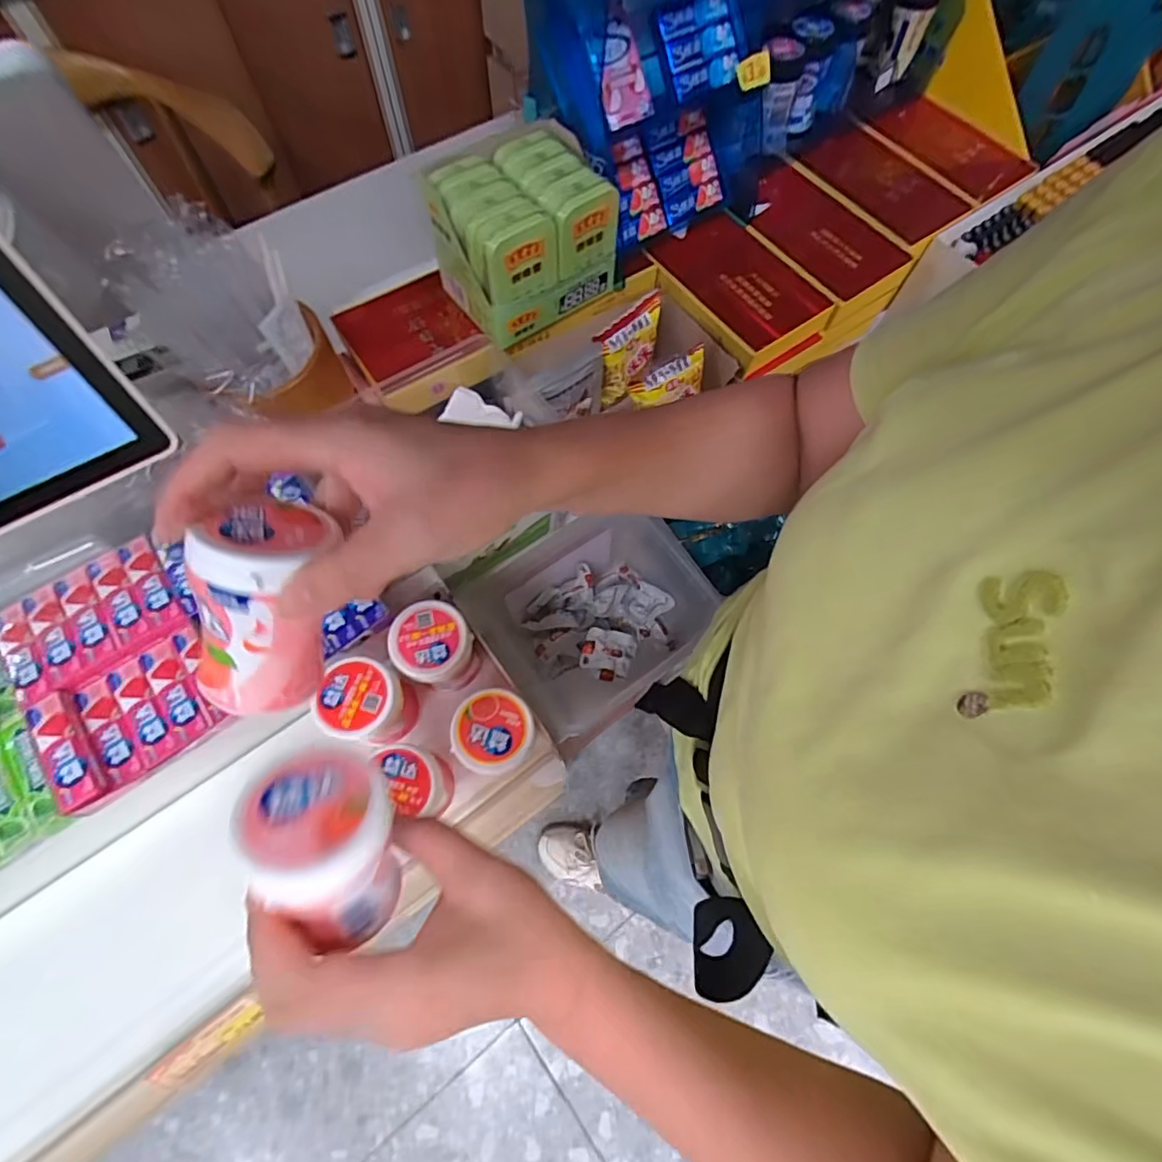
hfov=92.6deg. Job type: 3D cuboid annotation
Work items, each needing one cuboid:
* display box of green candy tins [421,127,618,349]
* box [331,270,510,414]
[{"bbox_3d":[-0.049,-0.290,0.462,0.131,0.091,0.111,-36,74,-11],"label":"display box of green candy tins"},{"bbox_3d":[-0.147,-0.211,0.488,0.107,0.037,0.118,-34,73,-14],"label":"box"}]

